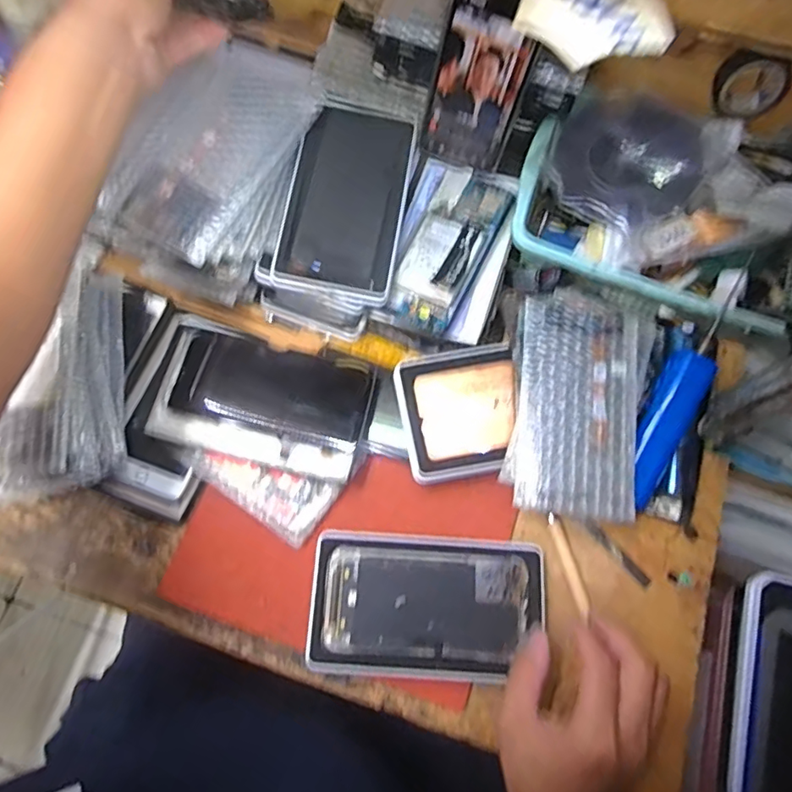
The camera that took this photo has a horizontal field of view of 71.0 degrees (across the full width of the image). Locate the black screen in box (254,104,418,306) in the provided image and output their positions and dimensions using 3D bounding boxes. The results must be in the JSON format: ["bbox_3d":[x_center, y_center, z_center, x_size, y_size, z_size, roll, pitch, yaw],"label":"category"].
[{"bbox_3d":[-0.047,-0.173,0.496,0.109,0.011,0.177,12,79,-3],"label":"black screen in box"}]

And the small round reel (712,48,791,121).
[{"bbox_3d":[0.303,-0.265,0.478,0.059,0.067,0.025,21,73,5],"label":"small round reel"}]

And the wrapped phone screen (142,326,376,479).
[{"bbox_3d":[-0.112,0.006,0.477,0.176,0.022,0.099,13,73,3],"label":"wrapped phone screen"}]

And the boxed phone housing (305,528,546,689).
[{"bbox_3d":[0.025,0.167,0.440,0.178,0.010,0.109,4,72,0],"label":"boxed phone housing"}]

